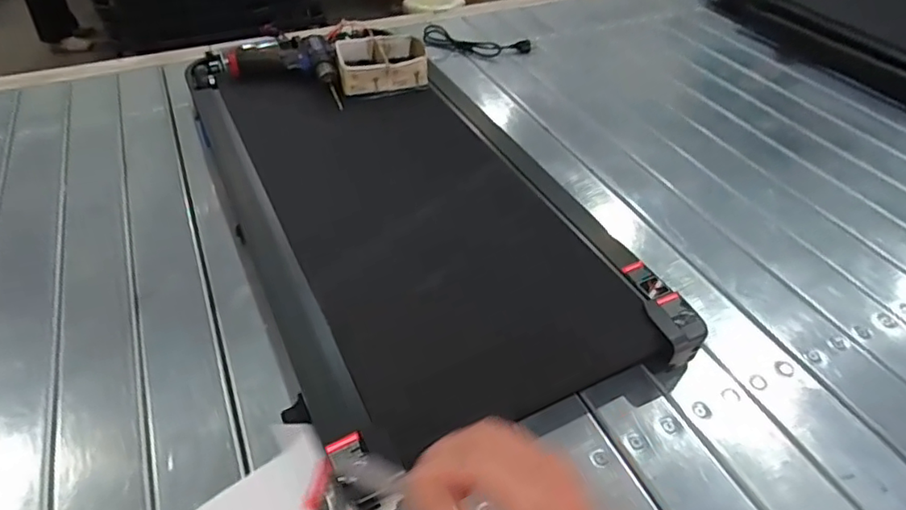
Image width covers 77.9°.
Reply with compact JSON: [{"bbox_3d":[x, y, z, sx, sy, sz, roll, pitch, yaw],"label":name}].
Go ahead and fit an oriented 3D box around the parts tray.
[{"bbox_3d":[-0.145,-0.393,1.145,0.179,0.061,0.140,-6,39,-5],"label":"parts tray"}]

